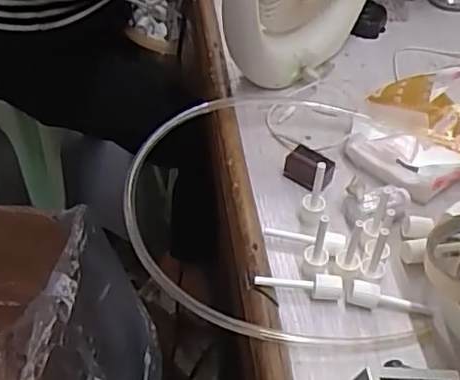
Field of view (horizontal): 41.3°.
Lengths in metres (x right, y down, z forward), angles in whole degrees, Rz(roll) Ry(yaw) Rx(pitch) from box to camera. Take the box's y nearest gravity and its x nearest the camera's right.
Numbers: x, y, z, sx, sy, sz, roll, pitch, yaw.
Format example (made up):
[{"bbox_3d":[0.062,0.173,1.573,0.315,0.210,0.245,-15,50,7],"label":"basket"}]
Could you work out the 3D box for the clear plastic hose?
[{"bbox_3d":[0.021,0.006,0.506,0.211,0.039,0.264,-3,48,-3],"label":"clear plastic hose"}]

